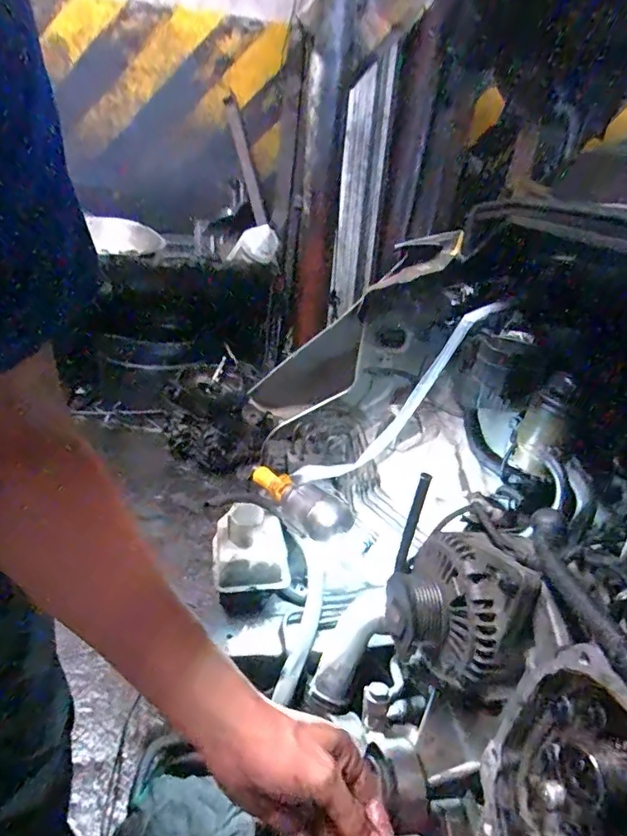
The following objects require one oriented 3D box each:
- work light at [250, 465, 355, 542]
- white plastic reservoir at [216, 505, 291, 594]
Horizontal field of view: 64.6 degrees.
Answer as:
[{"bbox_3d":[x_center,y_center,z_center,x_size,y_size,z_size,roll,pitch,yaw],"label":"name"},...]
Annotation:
[{"bbox_3d":[-0.039,0.130,0.829,0.072,0.052,0.291,-11,14,-28],"label":"work light"},{"bbox_3d":[-0.099,0.201,0.785,0.114,0.101,0.099,-2,31,-16],"label":"white plastic reservoir"}]

